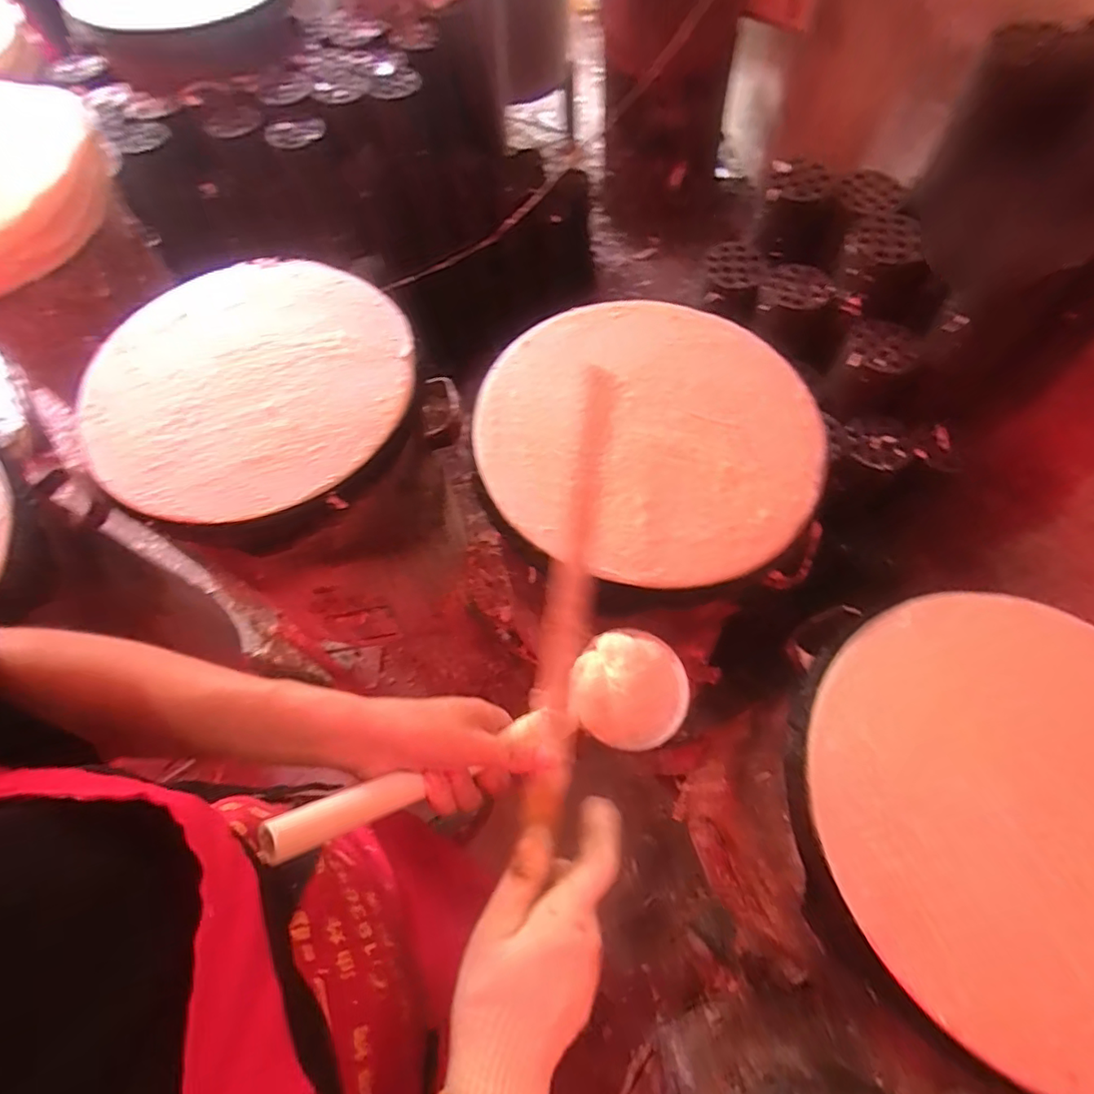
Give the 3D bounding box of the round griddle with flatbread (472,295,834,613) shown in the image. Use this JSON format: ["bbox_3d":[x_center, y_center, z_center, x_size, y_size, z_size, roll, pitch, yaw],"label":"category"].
[{"bbox_3d":[0.111,-0.124,0.613,0.356,0.029,0.372,1,62,-1],"label":"round griddle with flatbread"}]

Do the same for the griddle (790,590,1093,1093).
[{"bbox_3d":[0.396,0.216,0.468,0.351,0.036,0.361,-1,68,2],"label":"griddle"}]

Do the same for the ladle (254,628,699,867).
[{"bbox_3d":[-0.024,0.128,0.393,0.321,0.051,0.091,-6,62,-41],"label":"ladle"}]

